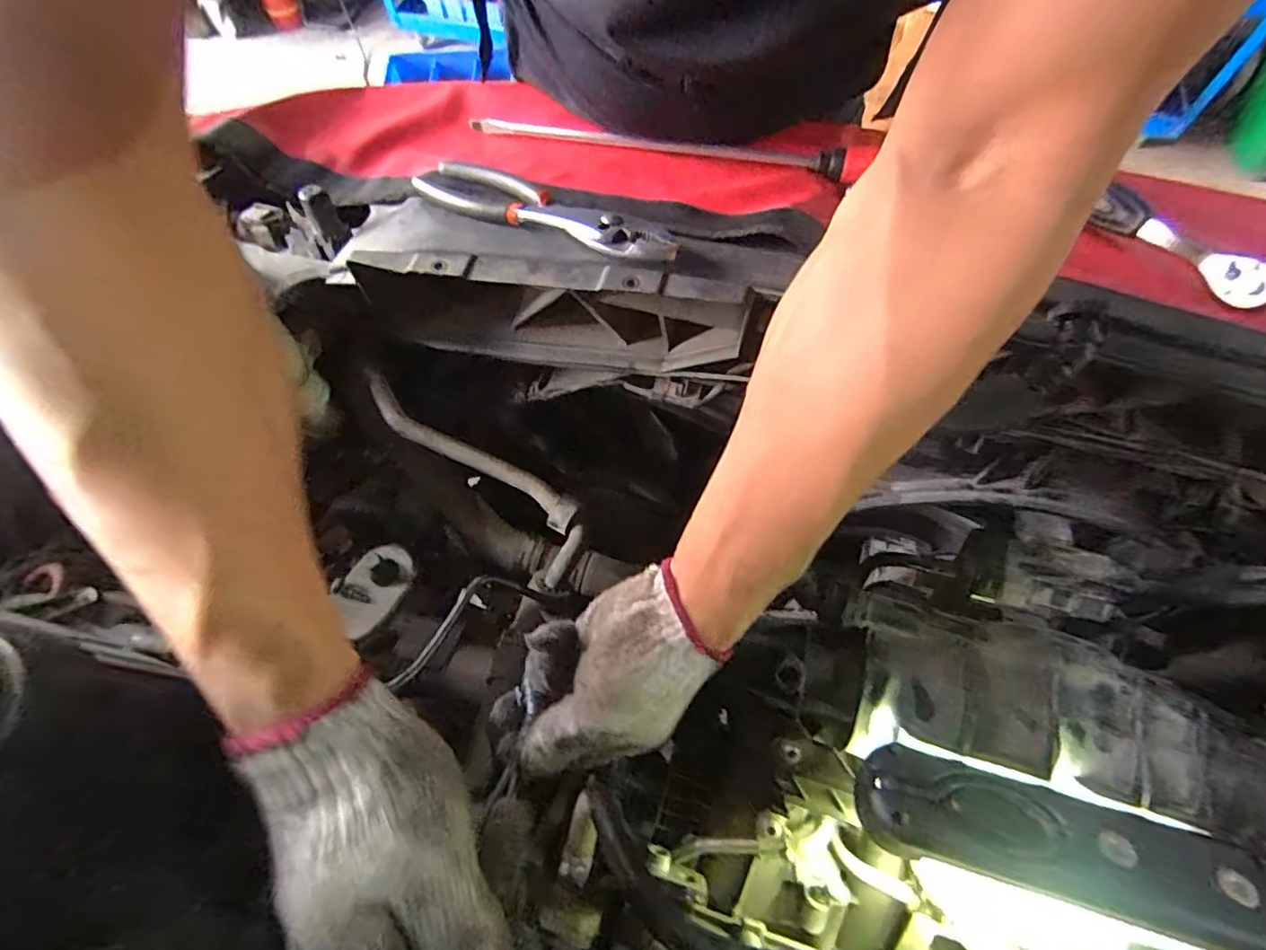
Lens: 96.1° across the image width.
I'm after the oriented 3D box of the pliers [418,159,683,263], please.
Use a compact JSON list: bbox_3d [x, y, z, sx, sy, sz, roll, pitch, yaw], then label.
[{"bbox_3d":[-0.061,-0.175,0.376,0.199,0.026,0.042,30,68,16],"label":"pliers"}]

